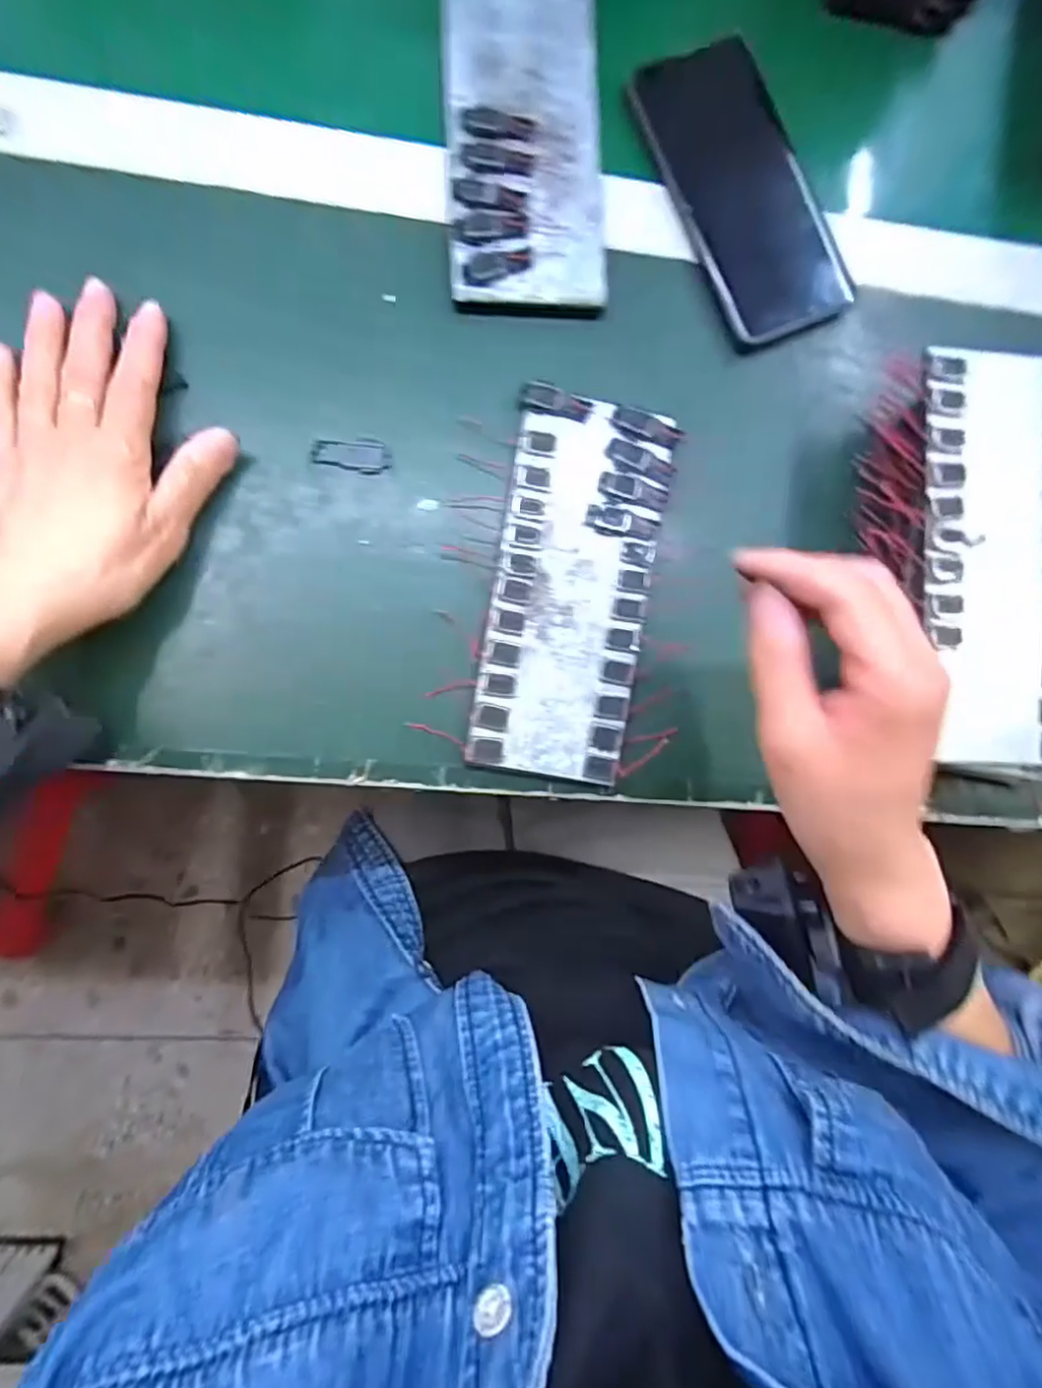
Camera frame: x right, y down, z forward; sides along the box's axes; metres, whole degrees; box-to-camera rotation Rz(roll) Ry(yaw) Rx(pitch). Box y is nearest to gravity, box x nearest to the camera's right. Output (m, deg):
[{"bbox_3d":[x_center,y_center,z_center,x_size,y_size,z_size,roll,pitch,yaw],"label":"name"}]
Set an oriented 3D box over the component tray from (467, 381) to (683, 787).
[{"bbox_3d":[0.028,-0.056,0.345,0.082,0.012,0.198,9,89,-4],"label":"component tray"}]

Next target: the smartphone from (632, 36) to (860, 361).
[{"bbox_3d":[0.123,-0.282,0.366,0.077,0.011,0.169,-22,91,-4],"label":"smartphone"}]

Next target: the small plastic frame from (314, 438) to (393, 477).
[{"bbox_3d":[-0.088,-0.125,0.340,0.039,0.006,0.018,7,89,-4],"label":"small plastic frame"}]

